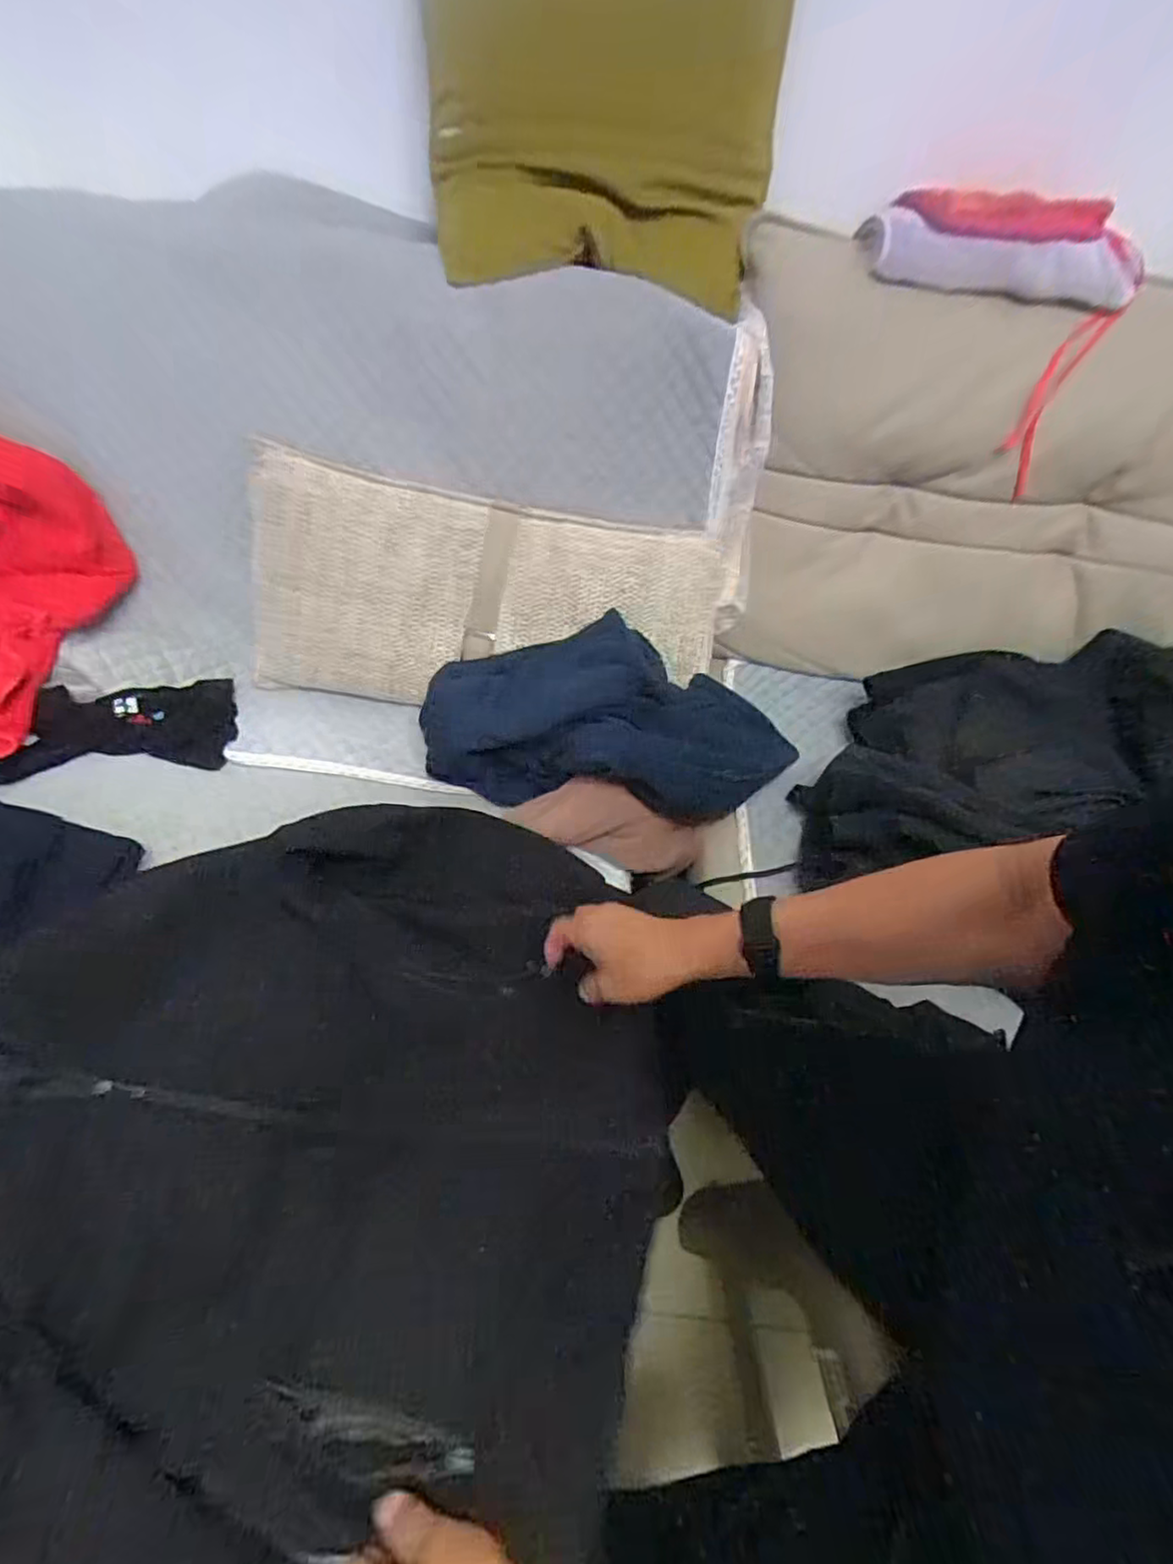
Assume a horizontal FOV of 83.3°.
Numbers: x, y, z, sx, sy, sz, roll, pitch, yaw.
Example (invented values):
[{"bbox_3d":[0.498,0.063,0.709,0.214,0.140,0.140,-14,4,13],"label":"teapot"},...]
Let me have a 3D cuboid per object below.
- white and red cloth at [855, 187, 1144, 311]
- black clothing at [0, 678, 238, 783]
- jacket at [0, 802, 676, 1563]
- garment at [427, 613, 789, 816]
[{"bbox_3d":[0.508,-0.654,0.803,0.335,0.082,0.089,4,52,0],"label":"white and red cloth"},{"bbox_3d":[-0.604,-0.063,0.827,0.295,0.042,0.137,-12,54,-13],"label":"black clothing"},{"bbox_3d":[-0.262,0.297,0.568,0.636,0.061,0.664,15,53,8],"label":"jacket"},{"bbox_3d":[0.034,-0.077,0.829,0.461,0.116,0.227,4,52,-1],"label":"garment"}]

